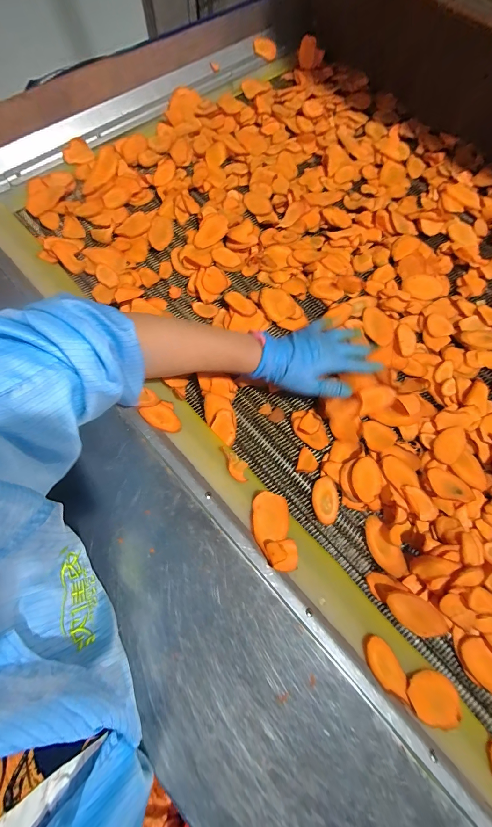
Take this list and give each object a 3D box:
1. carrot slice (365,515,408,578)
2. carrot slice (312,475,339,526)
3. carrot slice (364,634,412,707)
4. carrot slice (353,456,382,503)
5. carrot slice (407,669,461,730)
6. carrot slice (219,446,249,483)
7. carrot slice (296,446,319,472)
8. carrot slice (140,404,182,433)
[{"bbox_3d":[0.174,0.169,0.378,0.034,0.013,0.070,-28,75,-9],"label":"carrot slice"},{"bbox_3d":[0.106,0.115,0.396,0.034,0.008,0.060,5,73,0],"label":"carrot slice"},{"bbox_3d":[0.148,0.265,0.310,0.036,0.004,0.058,-15,62,-45],"label":"carrot slice"},{"bbox_3d":[0.158,0.087,0.392,0.037,0.011,0.055,3,73,0],"label":"carrot slice"},{"bbox_3d":[0.198,0.297,0.312,0.073,0.005,0.043,14,39,-24],"label":"carrot slice"},{"bbox_3d":[-0.013,0.064,0.384,0.026,0.004,0.052,-12,67,-26],"label":"carrot slice"},{"bbox_3d":[0.086,0.066,0.412,0.028,0.004,0.035,19,73,4],"label":"carrot slice"},{"bbox_3d":[-0.106,0.006,0.380,0.051,0.005,0.036,44,49,3],"label":"carrot slice"}]

